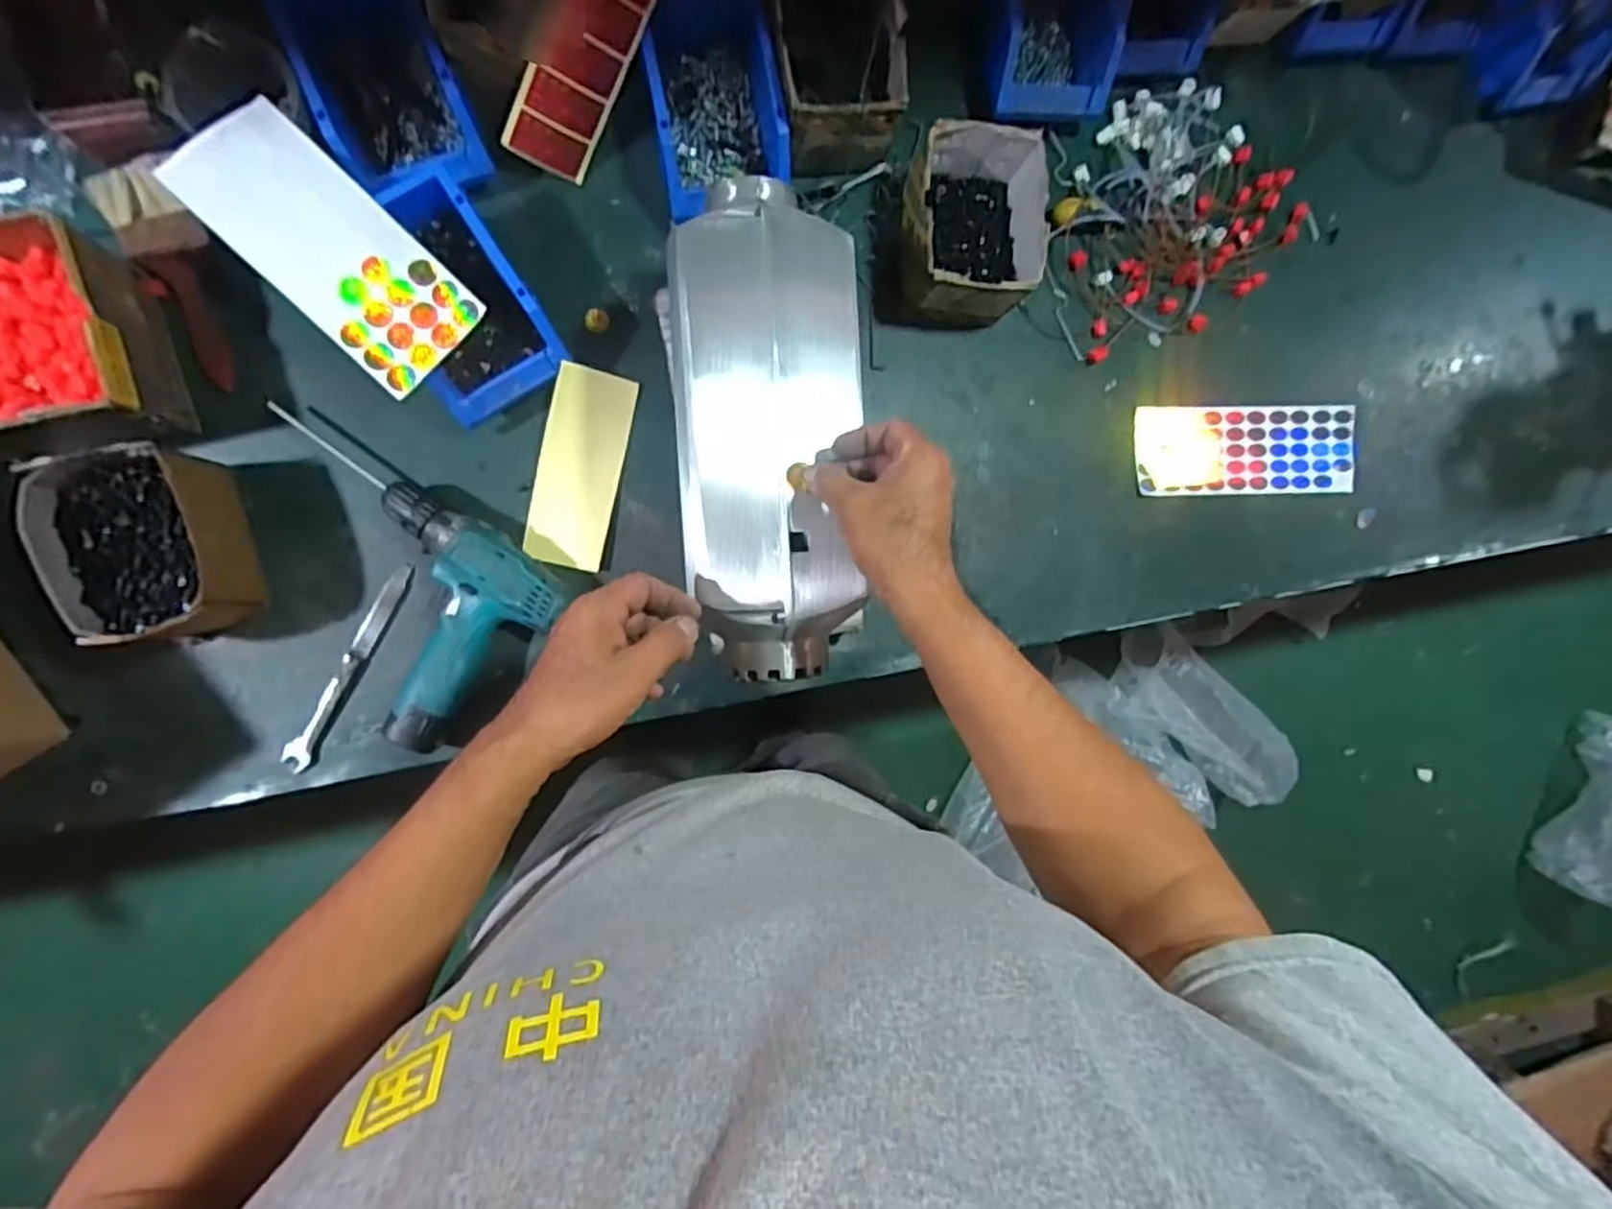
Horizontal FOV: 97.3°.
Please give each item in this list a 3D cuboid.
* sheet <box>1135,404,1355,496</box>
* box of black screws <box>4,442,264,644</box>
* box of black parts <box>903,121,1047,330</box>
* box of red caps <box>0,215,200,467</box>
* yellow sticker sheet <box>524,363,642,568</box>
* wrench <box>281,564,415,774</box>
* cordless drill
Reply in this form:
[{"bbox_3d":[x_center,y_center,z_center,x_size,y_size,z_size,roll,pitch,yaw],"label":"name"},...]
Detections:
[{"bbox_3d":[0.490,-0.171,0.783,0.261,0.005,0.096,-2,93,-9],"label":"sheet"},{"bbox_3d":[-0.536,-0.047,0.590,0.121,0.088,0.155,-18,93,-8],"label":"box of black screws"},{"bbox_3d":[0.155,-0.357,0.682,0.117,0.092,0.151,4,90,-8],"label":"box of black parts"},{"bbox_3d":[-0.606,-0.199,0.565,0.141,0.088,0.166,-18,93,-8],"label":"box of red caps"},{"bbox_3d":[-0.213,-0.127,0.666,0.073,0.018,0.181,12,93,-12],"label":"yellow sticker sheet"},{"bbox_3d":[-0.419,0.056,0.653,0.020,0.011,0.206,29,88,-9],"label":"wrench"},{"bbox_3d":[-0.379,-0.032,0.631,0.280,0.058,0.185,42,86,-9],"label":"cordless drill"}]

